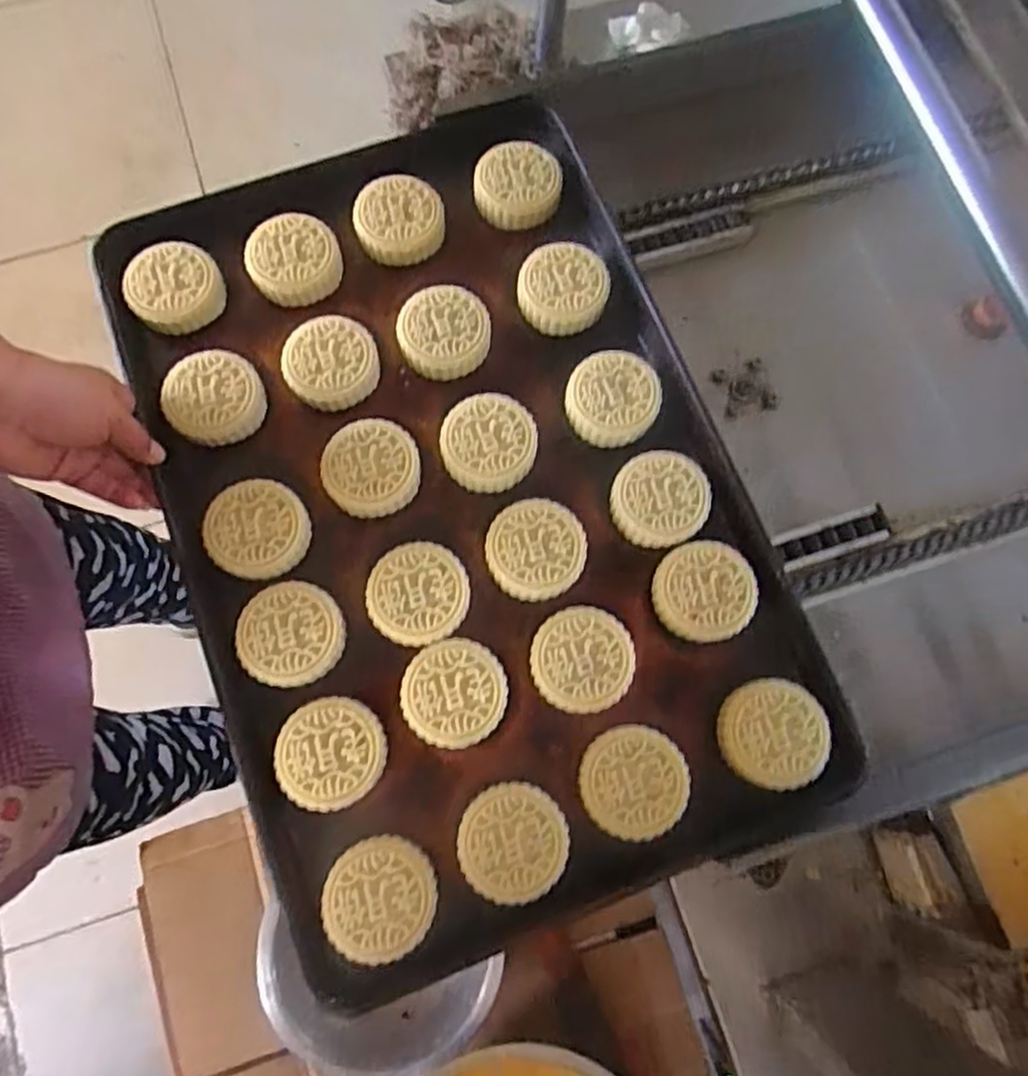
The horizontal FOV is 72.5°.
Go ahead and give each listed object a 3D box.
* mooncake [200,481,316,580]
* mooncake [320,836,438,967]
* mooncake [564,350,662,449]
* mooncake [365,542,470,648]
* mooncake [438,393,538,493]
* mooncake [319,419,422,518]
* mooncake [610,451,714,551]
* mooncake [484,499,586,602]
[{"bbox_3d":[-0.186,-0.006,0.509,0.071,0.021,0.070,0,80,1],"label":"mooncake"},{"bbox_3d":[-0.086,0.232,0.452,0.068,0.019,0.070,0,80,1],"label":"mooncake"},{"bbox_3d":[0.076,-0.108,0.543,0.069,0.026,0.070,0,80,1],"label":"mooncake"},{"bbox_3d":[-0.068,0.040,0.503,0.070,0.024,0.071,4,81,1],"label":"mooncake"},{"bbox_3d":[-0.019,-0.072,0.530,0.069,0.027,0.071,0,80,1],"label":"mooncake"},{"bbox_3d":[-0.107,-0.052,0.524,0.070,0.023,0.067,-3,80,0],"label":"mooncake"},{"bbox_3d":[0.110,-0.029,0.528,0.072,0.026,0.067,0,80,1],"label":"mooncake"},{"bbox_3d":[0.015,0.009,0.514,0.069,0.027,0.070,0,80,1],"label":"mooncake"}]

